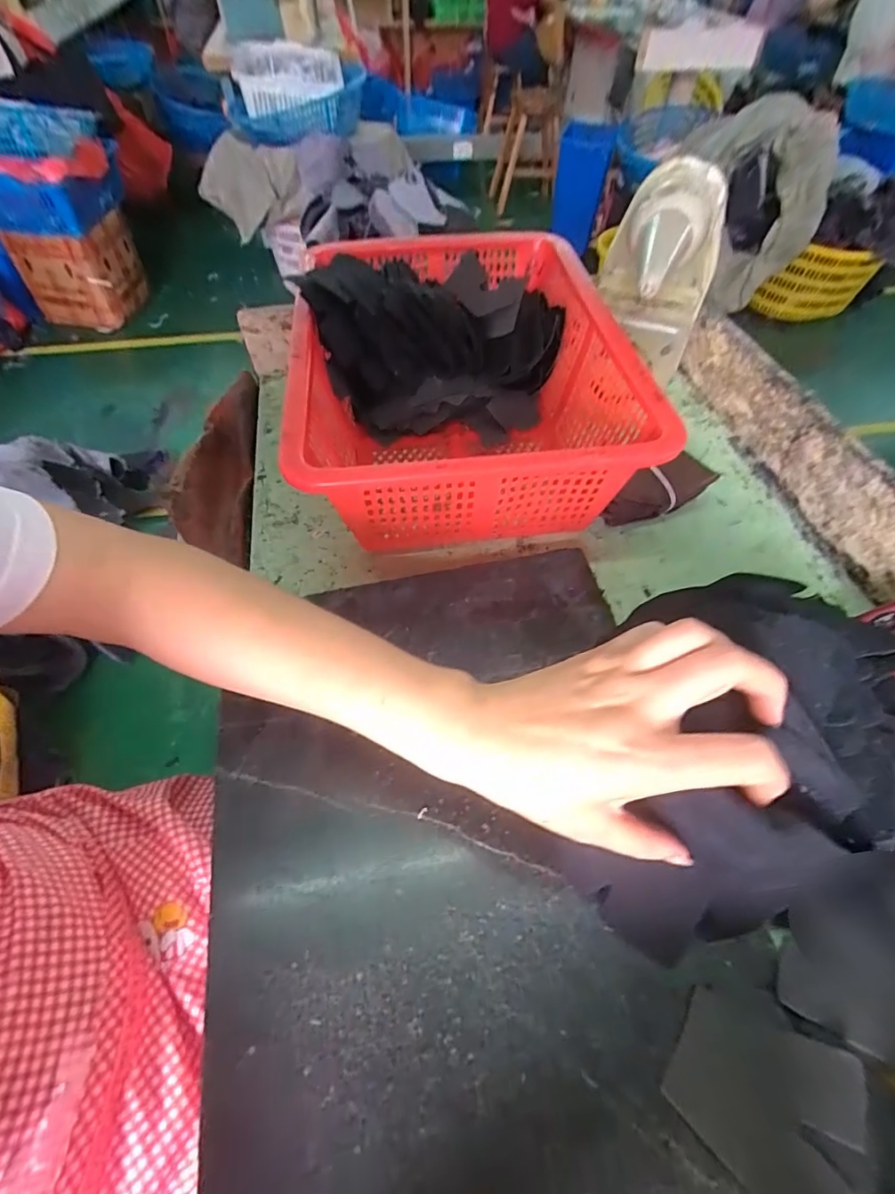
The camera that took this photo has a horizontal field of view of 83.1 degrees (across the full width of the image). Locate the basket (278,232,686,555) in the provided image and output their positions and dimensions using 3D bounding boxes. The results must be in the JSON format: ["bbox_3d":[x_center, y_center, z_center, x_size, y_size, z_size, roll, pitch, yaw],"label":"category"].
[{"bbox_3d":[0.019,-0.215,0.495,0.305,0.115,0.385,-6,55,-5],"label":"basket"}]

